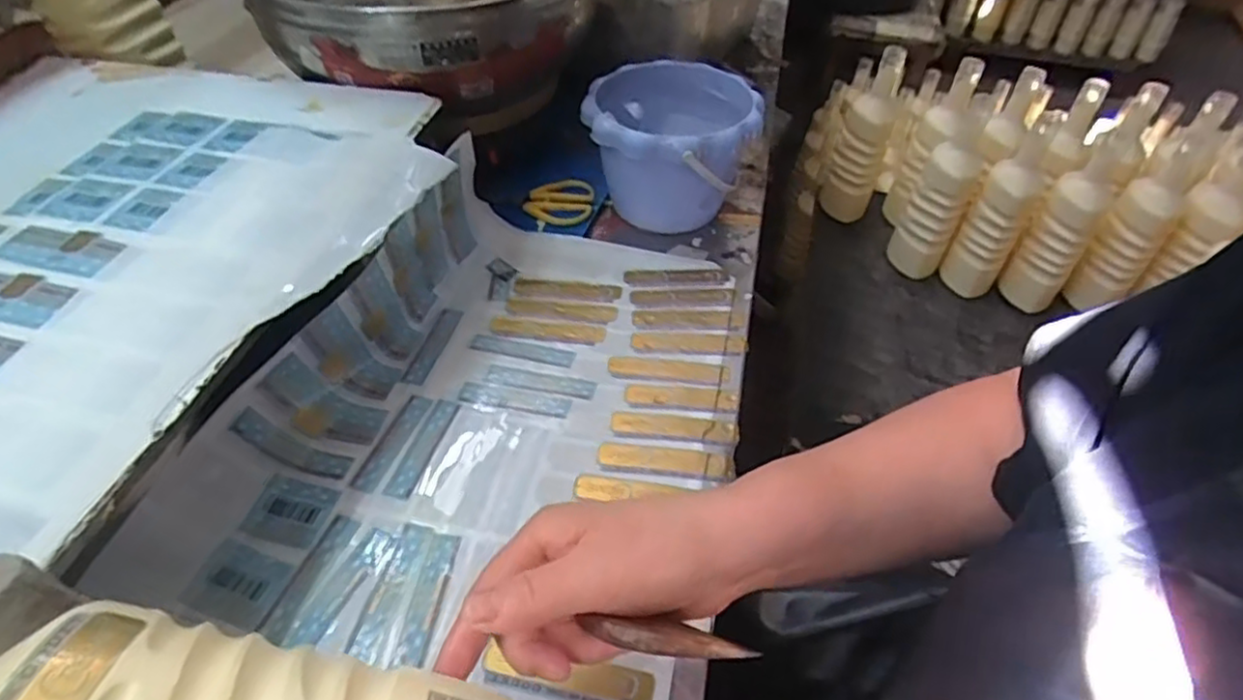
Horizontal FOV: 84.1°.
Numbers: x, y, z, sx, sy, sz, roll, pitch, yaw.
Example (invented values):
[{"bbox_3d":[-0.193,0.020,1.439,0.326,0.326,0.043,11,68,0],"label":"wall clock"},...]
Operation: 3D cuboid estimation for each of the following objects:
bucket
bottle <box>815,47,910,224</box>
[{"bbox_3d":[0.042,-0.180,0.628,0.148,0.117,0.148,1,47,-1],"label":"bucket"},{"bbox_3d":[0.360,-0.311,1.036,0.079,0.246,0.062,22,49,15],"label":"bottle"}]

